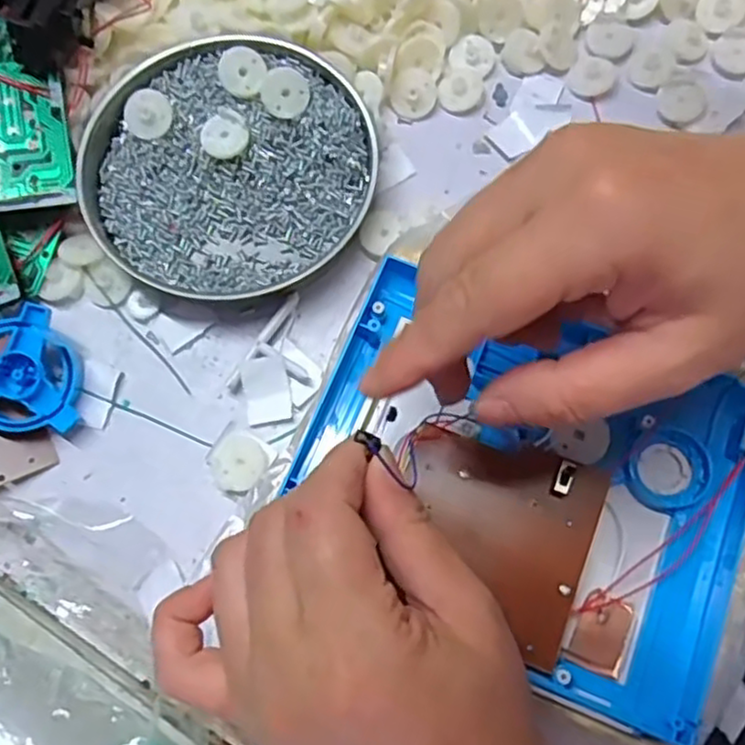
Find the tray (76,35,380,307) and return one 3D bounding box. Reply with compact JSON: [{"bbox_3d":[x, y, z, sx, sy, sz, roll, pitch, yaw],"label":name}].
[{"bbox_3d":[-0.069,-0.098,0.336,0.135,0.022,0.126,0,74,1],"label":"tray"}]

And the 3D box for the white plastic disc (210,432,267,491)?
[{"bbox_3d":[-0.058,0.039,0.303,0.023,0.005,0.023,0,74,1],"label":"white plastic disc"}]

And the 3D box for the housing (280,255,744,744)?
[{"bbox_3d":[0.056,0.041,0.267,0.163,0.021,0.128,22,76,4],"label":"housing"}]

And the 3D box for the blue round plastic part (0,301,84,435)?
[{"bbox_3d":[-0.156,-0.002,0.310,0.052,0.015,0.053,7,87,-9],"label":"blue round plastic part"}]

